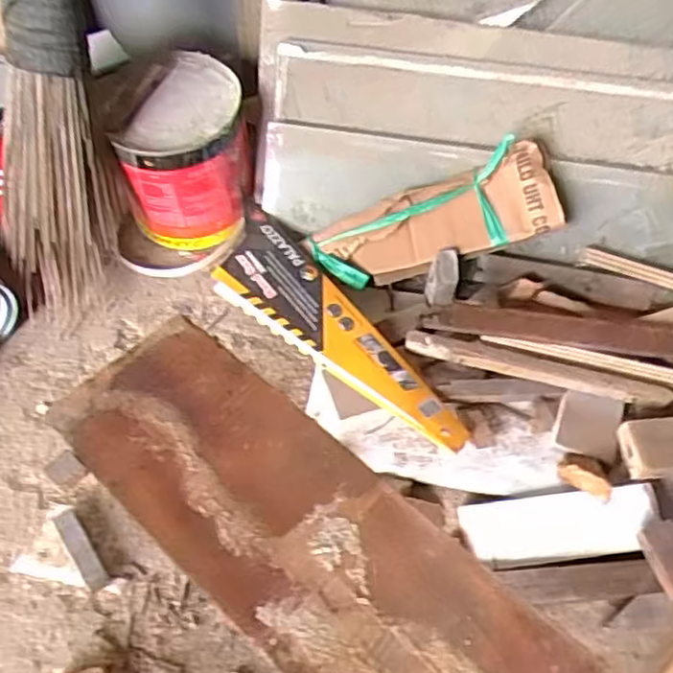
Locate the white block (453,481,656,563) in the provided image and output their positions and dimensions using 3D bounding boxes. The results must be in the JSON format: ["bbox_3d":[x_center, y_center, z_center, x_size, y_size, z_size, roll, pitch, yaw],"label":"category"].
[{"bbox_3d":[0.208,0.172,0.636,0.180,0.016,0.058,-5,56,-5],"label":"white block"}]

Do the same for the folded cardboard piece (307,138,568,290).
[{"bbox_3d":[0.102,-0.120,0.734,0.254,0.022,0.091,-18,92,11],"label":"folded cardboard piece"}]

